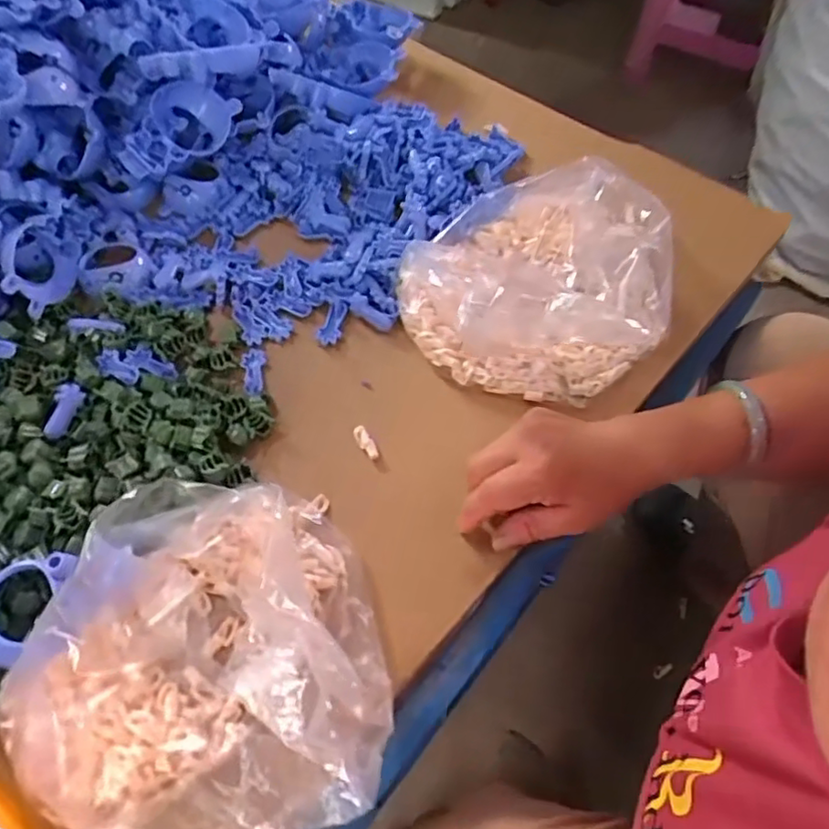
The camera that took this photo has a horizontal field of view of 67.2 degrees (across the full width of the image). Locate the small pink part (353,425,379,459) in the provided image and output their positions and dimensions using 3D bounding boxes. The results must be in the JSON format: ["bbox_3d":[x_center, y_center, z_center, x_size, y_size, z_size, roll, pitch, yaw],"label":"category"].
[{"bbox_3d":[-0.034,0.020,0.443,0.011,0.011,0.027,-25,62,-12],"label":"small pink part"}]

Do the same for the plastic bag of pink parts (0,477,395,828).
[{"bbox_3d":[-0.122,0.133,0.347,0.204,0.074,0.192,-8,60,-2],"label":"plastic bag of pink parts"}]

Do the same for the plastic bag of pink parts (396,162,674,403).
[{"bbox_3d":[0.088,-0.107,0.462,0.190,0.087,0.164,3,60,5],"label":"plastic bag of pink parts"}]

